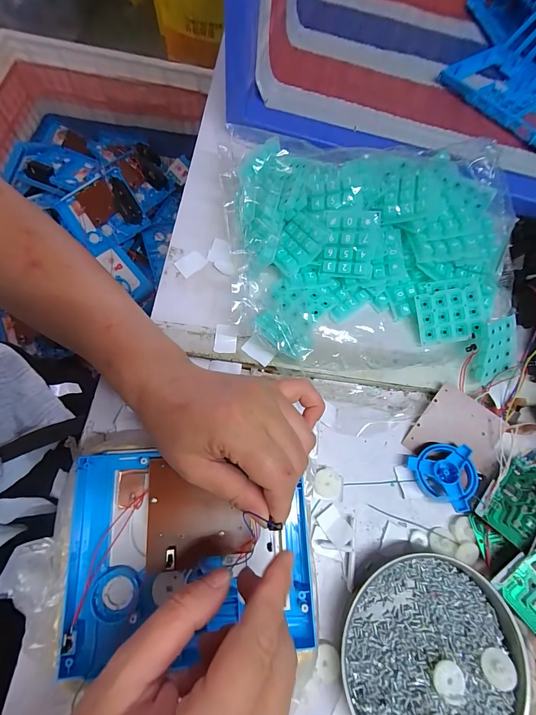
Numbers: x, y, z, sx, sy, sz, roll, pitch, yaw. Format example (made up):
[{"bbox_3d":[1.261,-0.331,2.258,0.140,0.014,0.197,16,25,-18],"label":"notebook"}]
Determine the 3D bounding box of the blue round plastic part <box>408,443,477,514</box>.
[{"bbox_3d":[0.158,0.104,0.291,0.052,0.015,0.053,-22,62,0],"label":"blue round plastic part"}]

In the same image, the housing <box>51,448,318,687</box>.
[{"bbox_3d":[-0.053,0.134,0.235,0.163,0.021,0.128,-3,72,-2],"label":"housing"}]

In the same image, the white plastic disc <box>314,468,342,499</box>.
[{"bbox_3d":[0.052,0.109,0.286,0.023,0.005,0.023,2,72,-5],"label":"white plastic disc"}]

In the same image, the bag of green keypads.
[{"bbox_3d":[0.106,-0.108,0.321,0.284,0.058,0.255,-4,72,-6],"label":"bag of green keypads"}]

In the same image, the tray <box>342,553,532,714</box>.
[{"bbox_3d":[0.124,0.225,0.248,0.135,0.022,0.126,2,72,-5],"label":"tray"}]

